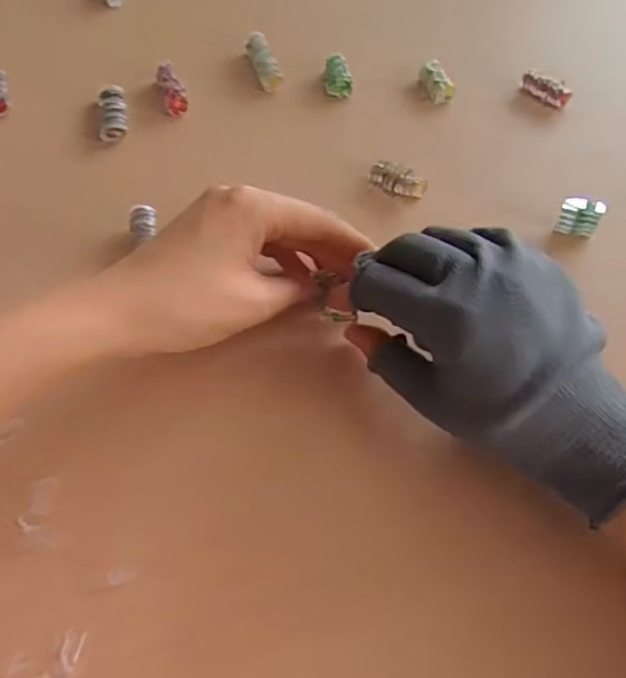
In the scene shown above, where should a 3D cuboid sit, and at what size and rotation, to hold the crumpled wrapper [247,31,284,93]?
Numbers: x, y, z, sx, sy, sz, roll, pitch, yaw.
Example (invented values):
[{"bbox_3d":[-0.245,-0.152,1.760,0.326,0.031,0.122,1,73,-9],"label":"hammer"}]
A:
[{"bbox_3d":[-0.034,-0.194,0.434,0.016,0.012,0.053,-13,59,-11],"label":"crumpled wrapper"}]

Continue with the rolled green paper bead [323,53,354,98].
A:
[{"bbox_3d":[0.018,-0.181,0.427,0.020,0.013,0.027,9,58,3],"label":"rolled green paper bead"}]

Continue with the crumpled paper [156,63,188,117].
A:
[{"bbox_3d":[-0.094,-0.166,0.415,0.014,0.009,0.041,-15,59,-12],"label":"crumpled paper"}]

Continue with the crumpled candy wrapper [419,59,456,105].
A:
[{"bbox_3d":[0.085,-0.179,0.433,0.017,0.012,0.033,-14,59,-11],"label":"crumpled candy wrapper"}]

